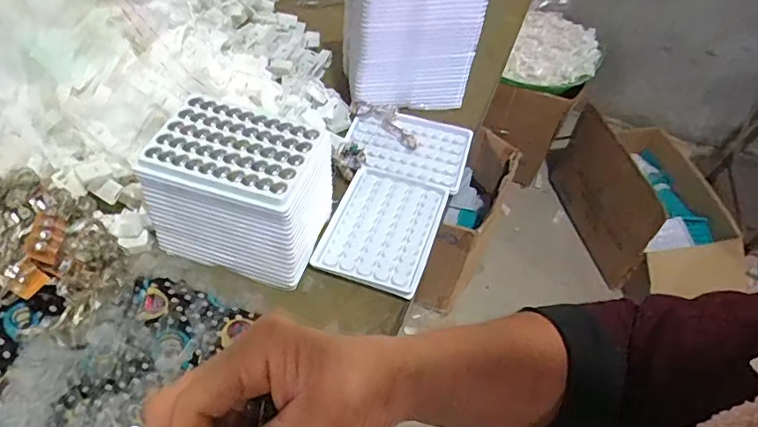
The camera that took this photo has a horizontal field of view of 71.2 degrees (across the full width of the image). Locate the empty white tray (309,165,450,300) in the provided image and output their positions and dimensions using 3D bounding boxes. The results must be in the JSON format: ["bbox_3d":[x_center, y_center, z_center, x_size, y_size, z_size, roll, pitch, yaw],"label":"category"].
[{"bbox_3d":[0.004,0.008,0.496,0.098,0.011,0.132,19,51,9],"label":"empty white tray"}]

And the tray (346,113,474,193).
[{"bbox_3d":[0.031,-0.073,0.573,0.130,0.010,0.094,18,51,8],"label":"tray"}]

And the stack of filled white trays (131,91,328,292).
[{"bbox_3d":[-0.109,-0.021,0.451,0.146,0.090,0.103,17,51,7],"label":"stack of filled white trays"}]

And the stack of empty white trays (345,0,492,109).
[{"bbox_3d":[0.037,-0.210,0.587,0.145,0.149,0.112,1,50,-6],"label":"stack of empty white trays"}]

